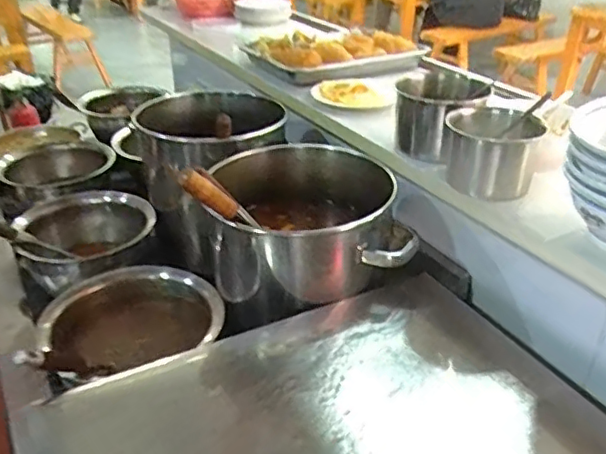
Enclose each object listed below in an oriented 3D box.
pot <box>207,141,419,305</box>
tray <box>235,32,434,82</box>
[{"bbox_3d":[0.003,-0.001,0.976,0.293,0.165,0.265,-4,31,-6],"label":"pot"},{"bbox_3d":[0.059,-0.399,1.378,0.362,0.062,0.272,-18,35,-27],"label":"tray"}]

